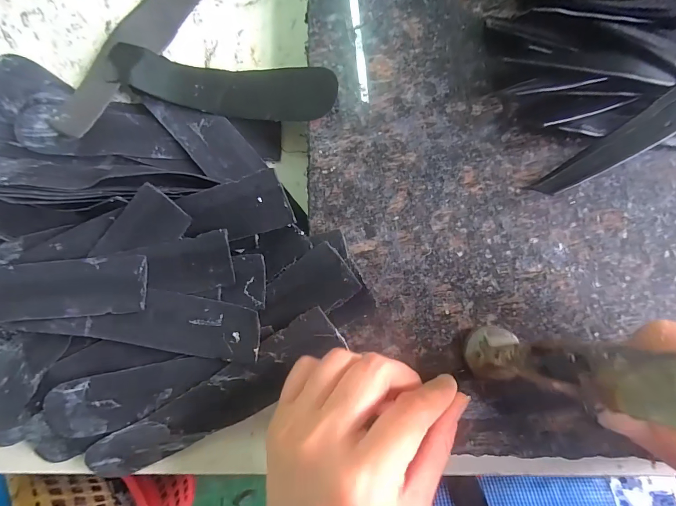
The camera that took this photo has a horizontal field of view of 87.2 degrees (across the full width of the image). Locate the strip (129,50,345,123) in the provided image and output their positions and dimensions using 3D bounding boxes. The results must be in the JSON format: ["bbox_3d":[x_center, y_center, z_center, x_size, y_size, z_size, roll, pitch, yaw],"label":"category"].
[{"bbox_3d":[-0.076,-0.116,0.245,0.151,0.014,0.037,13,85,6],"label":"strip"}]

